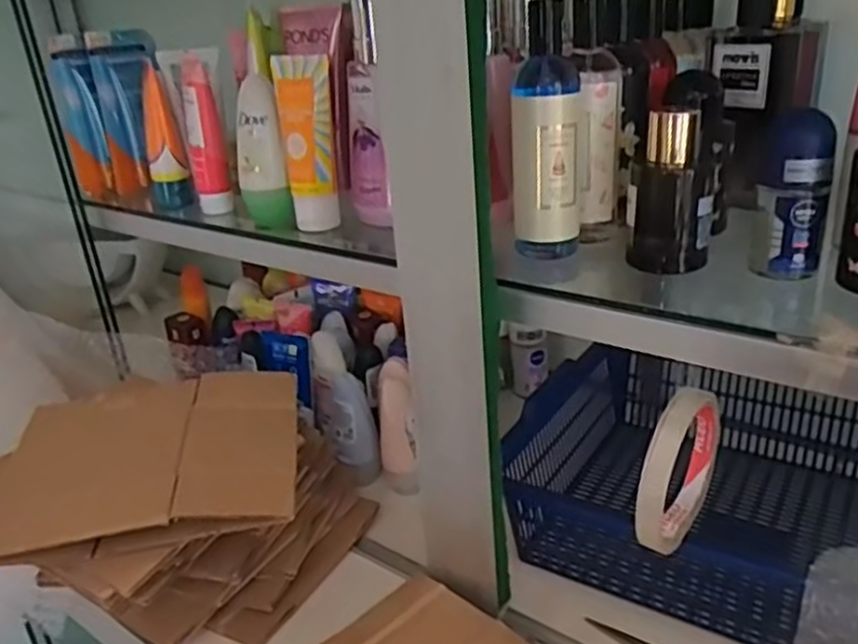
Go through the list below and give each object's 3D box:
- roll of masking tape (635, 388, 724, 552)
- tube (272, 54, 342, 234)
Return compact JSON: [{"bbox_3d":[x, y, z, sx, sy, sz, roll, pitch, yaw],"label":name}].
[{"bbox_3d":[0.137,0.075,0.394,0.014,0.085,0.100,13,31,35],"label":"roll of masking tape"},{"bbox_3d":[-0.088,-0.133,0.550,0.041,0.128,0.032,1,21,14],"label":"tube"}]

